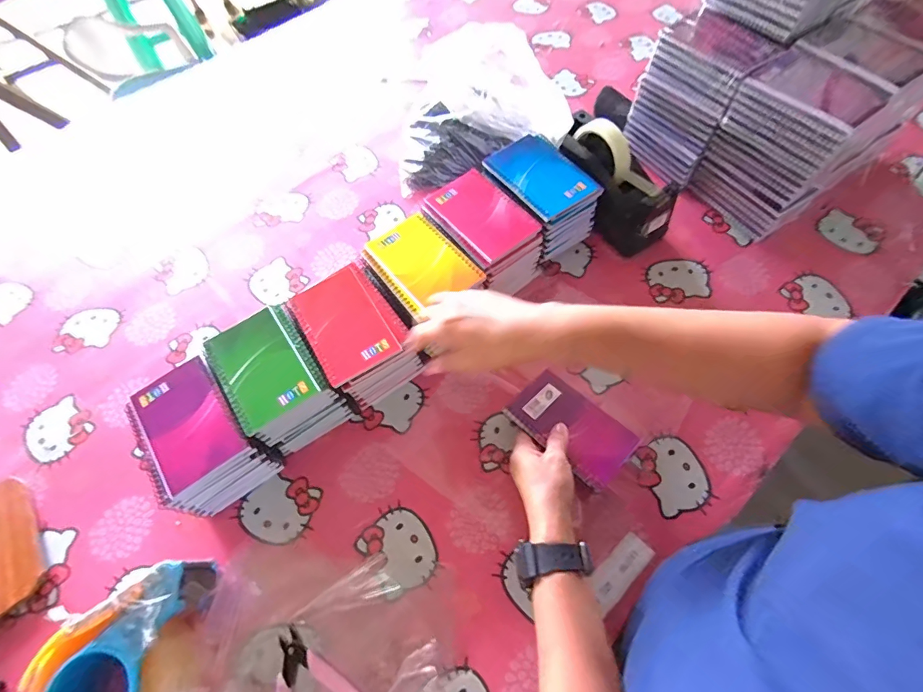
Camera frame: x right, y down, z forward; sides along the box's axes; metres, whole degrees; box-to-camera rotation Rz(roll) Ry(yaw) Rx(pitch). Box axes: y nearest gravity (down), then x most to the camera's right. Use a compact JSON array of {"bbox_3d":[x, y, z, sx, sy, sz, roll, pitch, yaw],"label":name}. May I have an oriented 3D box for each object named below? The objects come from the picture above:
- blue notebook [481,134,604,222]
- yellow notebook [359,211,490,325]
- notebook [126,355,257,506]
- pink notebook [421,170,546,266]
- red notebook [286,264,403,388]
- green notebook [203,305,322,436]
[{"bbox_3d":[0.102,-0.222,0.560,0.092,0.016,0.129,-32,65,-13],"label":"blue notebook"},{"bbox_3d":[-0.049,-0.097,0.513,0.092,0.010,0.128,-36,66,-15],"label":"yellow notebook"},{"bbox_3d":[-0.284,0.083,0.448,0.091,0.019,0.132,-35,66,-15],"label":"notebook"},{"bbox_3d":[0.026,-0.167,0.539,0.083,0.011,0.131,-34,65,-14],"label":"pink notebook"},{"bbox_3d":[-0.132,-0.025,0.484,0.083,0.008,0.129,-31,65,-13],"label":"red notebook"},{"bbox_3d":[-0.215,0.023,0.463,0.082,0.008,0.124,-35,65,-14],"label":"green notebook"}]

